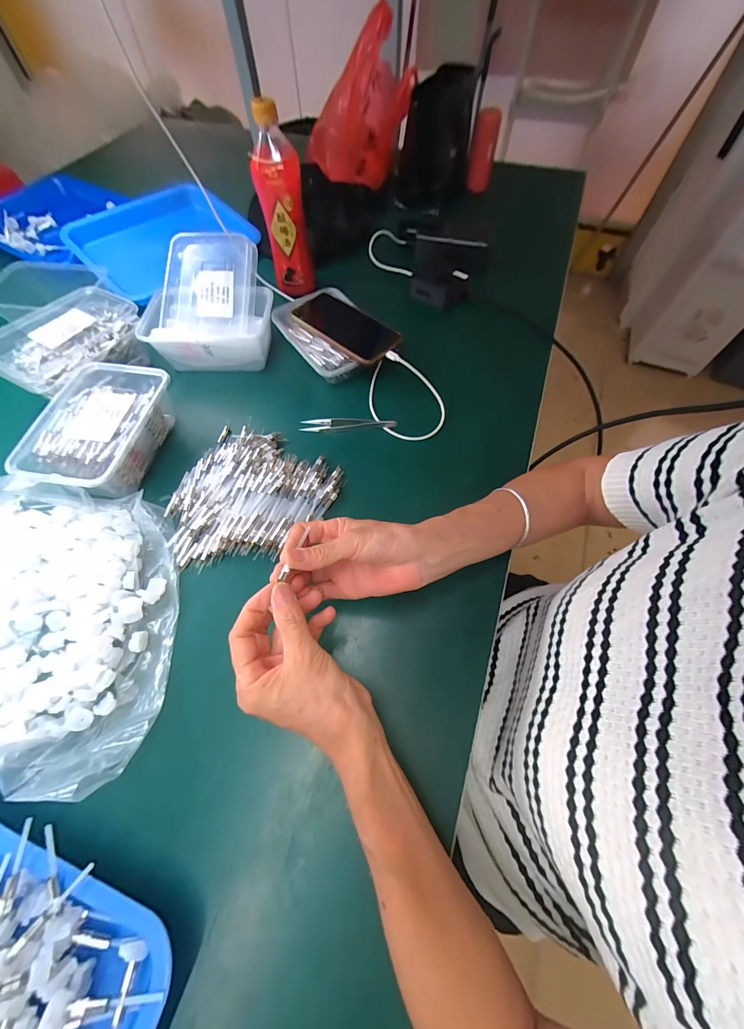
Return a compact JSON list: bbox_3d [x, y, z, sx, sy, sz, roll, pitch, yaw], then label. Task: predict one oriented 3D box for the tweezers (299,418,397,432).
[{"bbox_3d":[-0.032,-0.118,0.456,0.124,0.008,0.019,3,62,1],"label":"tweezers"}]

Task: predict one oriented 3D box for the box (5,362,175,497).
[{"bbox_3d":[-0.320,-0.099,0.415,0.128,0.052,0.174,10,62,5],"label":"box"}]

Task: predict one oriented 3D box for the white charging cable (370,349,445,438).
[{"bbox_3d":[0.041,-0.151,0.466,0.122,0.025,0.090,44,87,11],"label":"white charging cable"}]

